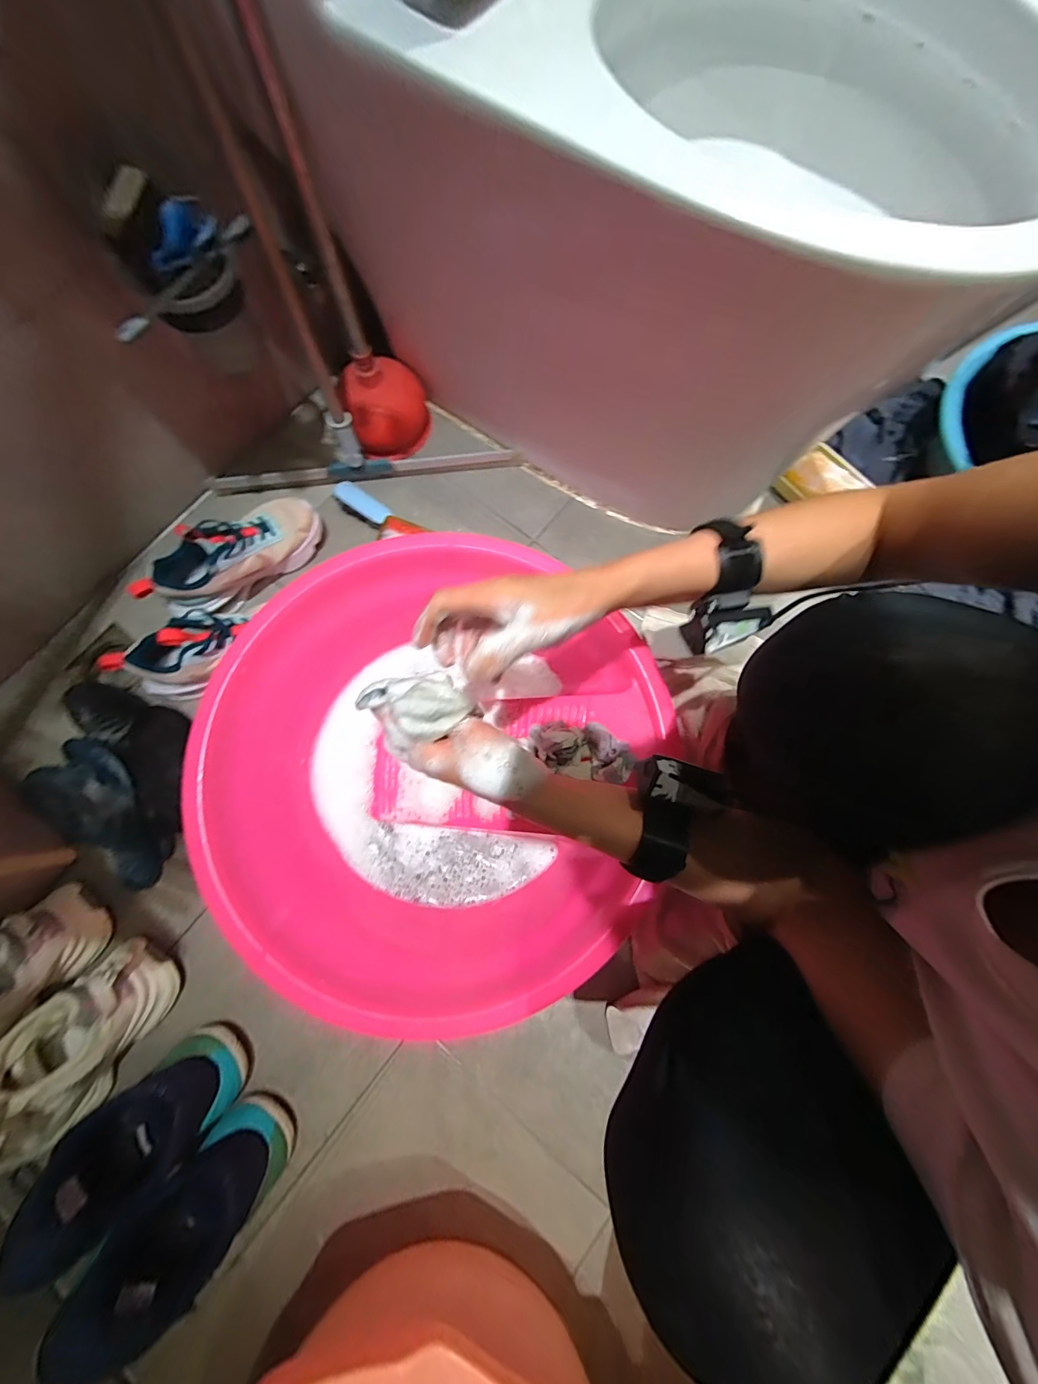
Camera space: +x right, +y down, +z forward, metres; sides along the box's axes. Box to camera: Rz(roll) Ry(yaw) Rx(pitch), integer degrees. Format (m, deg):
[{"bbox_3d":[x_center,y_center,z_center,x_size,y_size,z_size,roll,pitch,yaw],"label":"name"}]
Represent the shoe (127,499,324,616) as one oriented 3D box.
[{"bbox_3d":[-0.403,-0.197,0.625,0.245,0.095,0.083,-35,80,-7],"label":"shoe"}]

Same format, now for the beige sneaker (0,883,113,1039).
[{"bbox_3d":[-0.619,0.365,0.507,0.096,0.113,0.255,33,80,7],"label":"beige sneaker"}]

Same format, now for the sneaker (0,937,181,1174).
[{"bbox_3d":[-0.527,0.425,0.493,0.250,0.119,0.118,-44,81,-8],"label":"sneaker"}]

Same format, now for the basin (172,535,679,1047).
[{"bbox_3d":[-0.094,0.083,0.526,0.446,0.175,0.480,0,78,0],"label":"basin"}]

